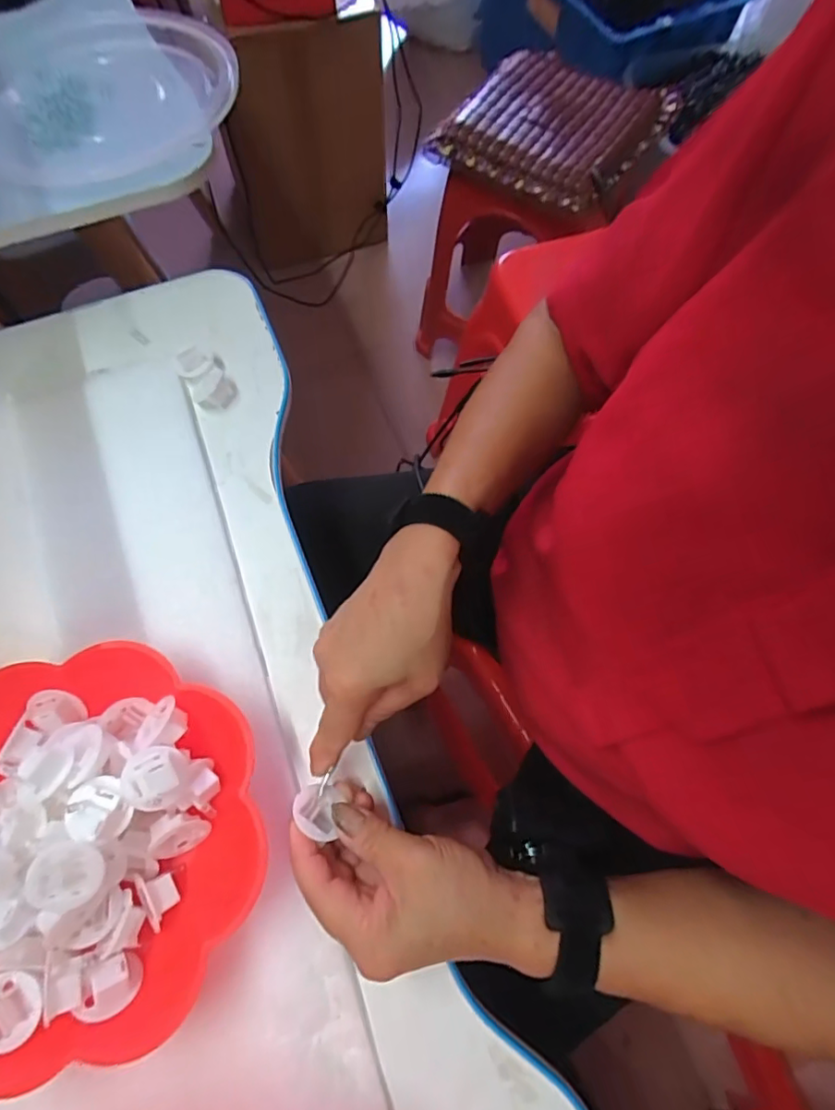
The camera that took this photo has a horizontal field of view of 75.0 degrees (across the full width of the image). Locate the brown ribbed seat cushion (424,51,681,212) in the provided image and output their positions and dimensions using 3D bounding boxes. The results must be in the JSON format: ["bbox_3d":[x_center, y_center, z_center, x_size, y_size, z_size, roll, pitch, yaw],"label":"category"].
[{"bbox_3d":[0.215,-0.669,0.846,0.273,0.034,0.286,34,72,11],"label":"brown ribbed seat cushion"}]

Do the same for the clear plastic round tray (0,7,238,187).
[{"bbox_3d":[-0.277,-0.382,0.444,0.227,0.018,0.219,1,69,-2],"label":"clear plastic round tray"}]

